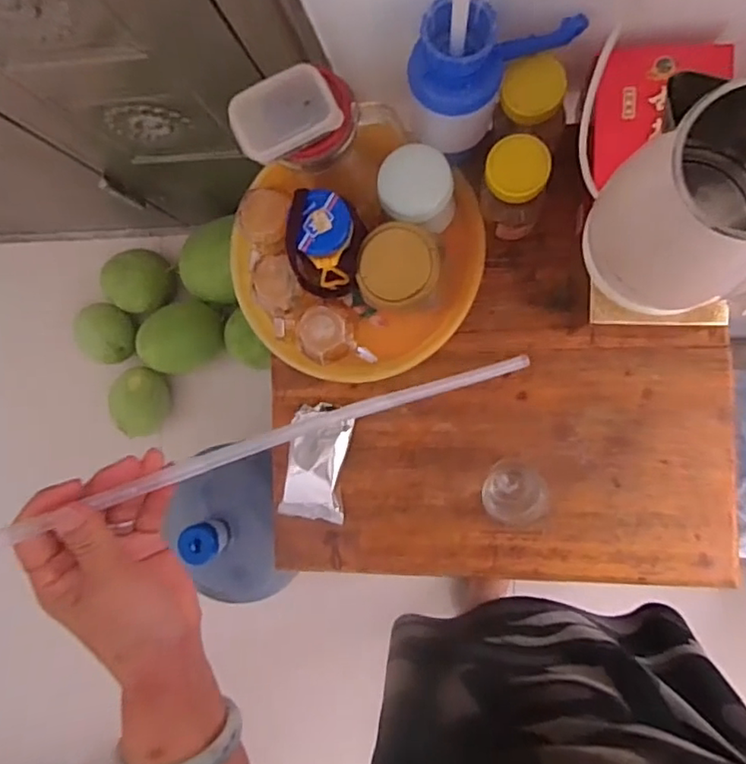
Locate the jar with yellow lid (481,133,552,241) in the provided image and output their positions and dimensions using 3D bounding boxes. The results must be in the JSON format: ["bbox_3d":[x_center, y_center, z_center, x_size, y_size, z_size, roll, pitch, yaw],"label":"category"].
[{"bbox_3d":[0.159,-0.214,0.667,0.070,0.128,0.070,0,89,9],"label":"jar with yellow lid"}]

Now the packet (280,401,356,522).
[{"bbox_3d":[-0.072,0.107,0.770,0.080,0.039,0.141,6,90,9],"label":"packet"}]

